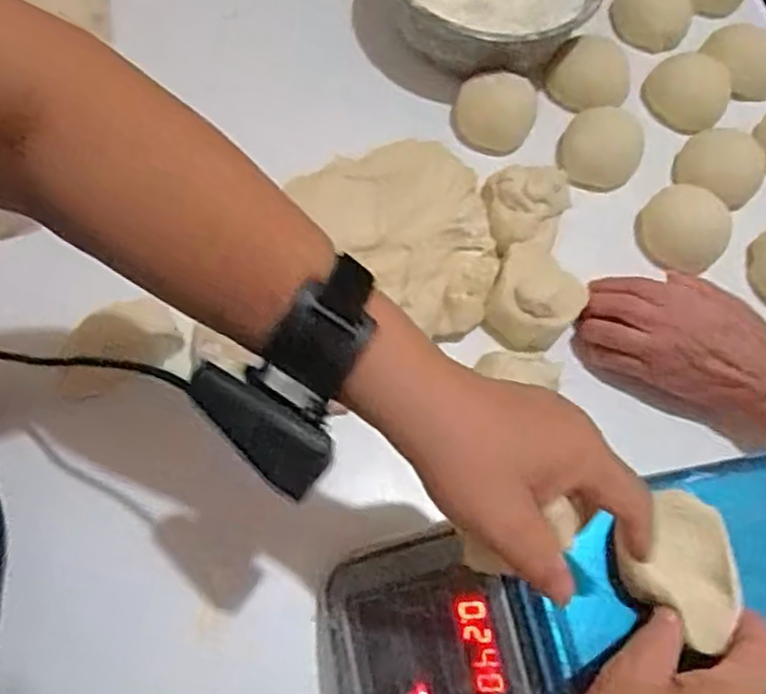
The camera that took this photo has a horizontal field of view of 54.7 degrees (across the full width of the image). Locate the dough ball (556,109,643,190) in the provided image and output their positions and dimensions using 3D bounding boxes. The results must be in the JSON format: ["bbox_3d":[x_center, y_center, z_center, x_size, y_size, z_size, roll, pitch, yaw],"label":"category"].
[{"bbox_3d":[0.190,-0.175,0.646,0.064,0.041,0.066,12,66,-2],"label":"dough ball"}]

